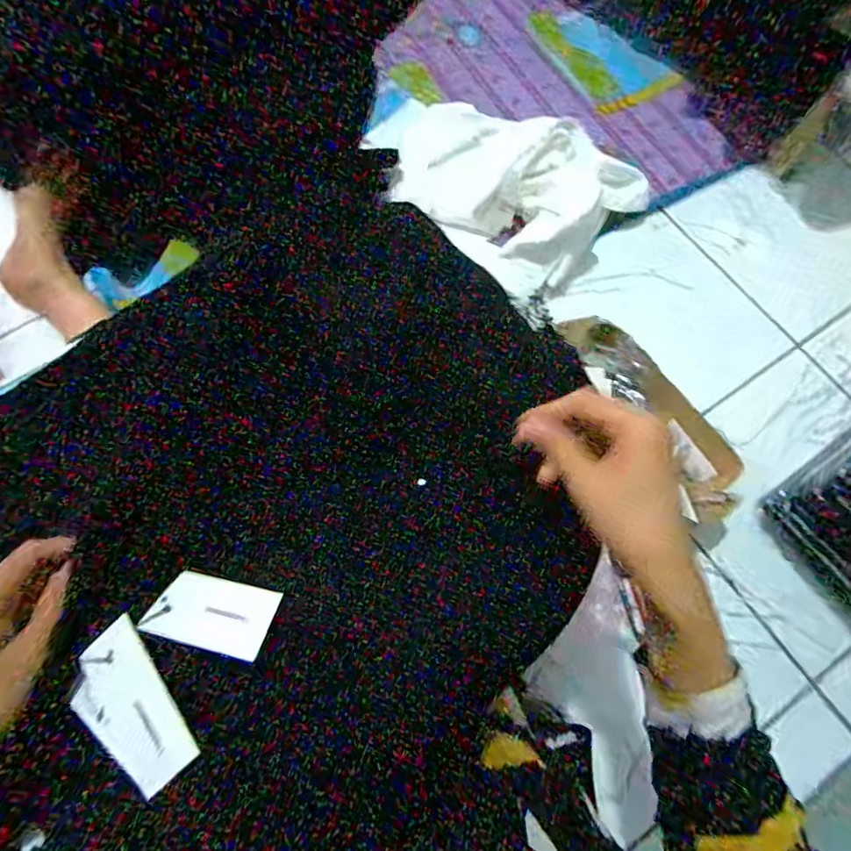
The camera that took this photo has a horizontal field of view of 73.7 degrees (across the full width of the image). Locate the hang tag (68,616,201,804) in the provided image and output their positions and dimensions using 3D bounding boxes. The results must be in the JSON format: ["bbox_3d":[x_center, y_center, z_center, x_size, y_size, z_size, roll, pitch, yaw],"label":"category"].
[{"bbox_3d":[-0.168,0.162,0.320,0.050,0.008,0.088,-37,74,-1],"label":"hang tag"}]

